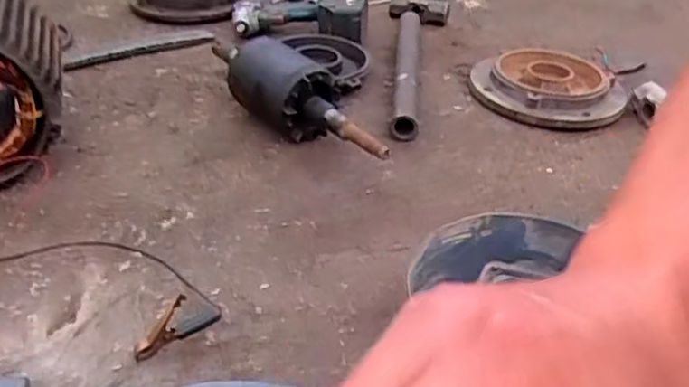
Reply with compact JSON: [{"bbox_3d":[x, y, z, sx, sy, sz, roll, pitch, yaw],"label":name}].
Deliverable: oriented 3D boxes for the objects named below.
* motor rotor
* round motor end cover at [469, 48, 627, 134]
[{"bbox_3d":[-0.077,-0.140,0.981,0.109,0.110,0.374,-17,38,-27],"label":"motor rotor"},{"bbox_3d":[0.328,-0.176,1.115,0.236,0.051,0.257,13,35,14],"label":"round motor end cover"}]

